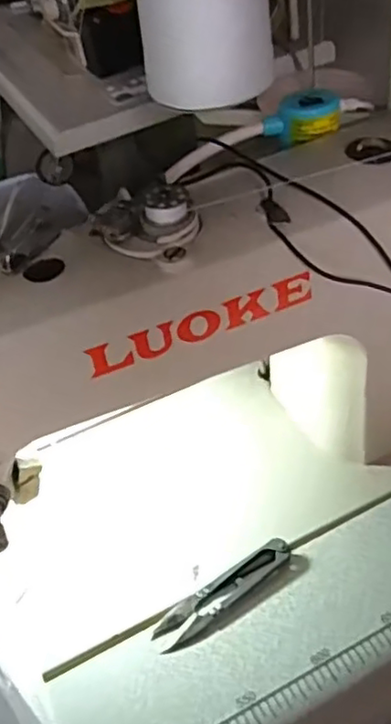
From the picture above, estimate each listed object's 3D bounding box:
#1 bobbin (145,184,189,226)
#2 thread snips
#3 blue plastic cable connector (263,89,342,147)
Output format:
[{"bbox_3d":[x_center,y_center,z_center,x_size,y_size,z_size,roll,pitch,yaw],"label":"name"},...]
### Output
[{"bbox_3d":[-0.015,-0.082,0.339,0.022,0.015,0.019,-6,43,4],"label":"bobbin"},{"bbox_3d":[0.019,0.148,0.421,0.100,0.011,0.022,-28,50,-20],"label":"thread snips"},{"bbox_3d":[0.070,-0.159,0.425,0.048,0.023,0.028,-5,43,5],"label":"blue plastic cable connector"}]

